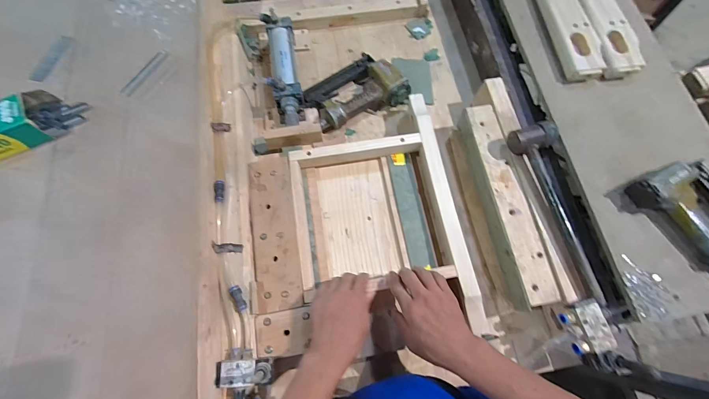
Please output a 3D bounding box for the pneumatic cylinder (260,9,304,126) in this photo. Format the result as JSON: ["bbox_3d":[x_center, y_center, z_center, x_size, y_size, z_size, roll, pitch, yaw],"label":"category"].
[{"bbox_3d":[-0.158,-0.285,0.688,0.067,0.081,0.281,-9,72,-4],"label":"pneumatic cylinder"}]

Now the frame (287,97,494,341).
[{"bbox_3d":[0.038,0.027,0.597,0.300,0.069,0.461,-8,72,-5],"label":"frame"}]

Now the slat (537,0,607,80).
[{"bbox_3d":[0.431,-0.473,0.657,0.081,0.023,0.494,-3,72,-4],"label":"slat"}]

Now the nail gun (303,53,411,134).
[{"bbox_3d":[0.000,-0.249,0.698,0.216,0.061,0.152,-27,74,-9],"label":"nail gun"}]

